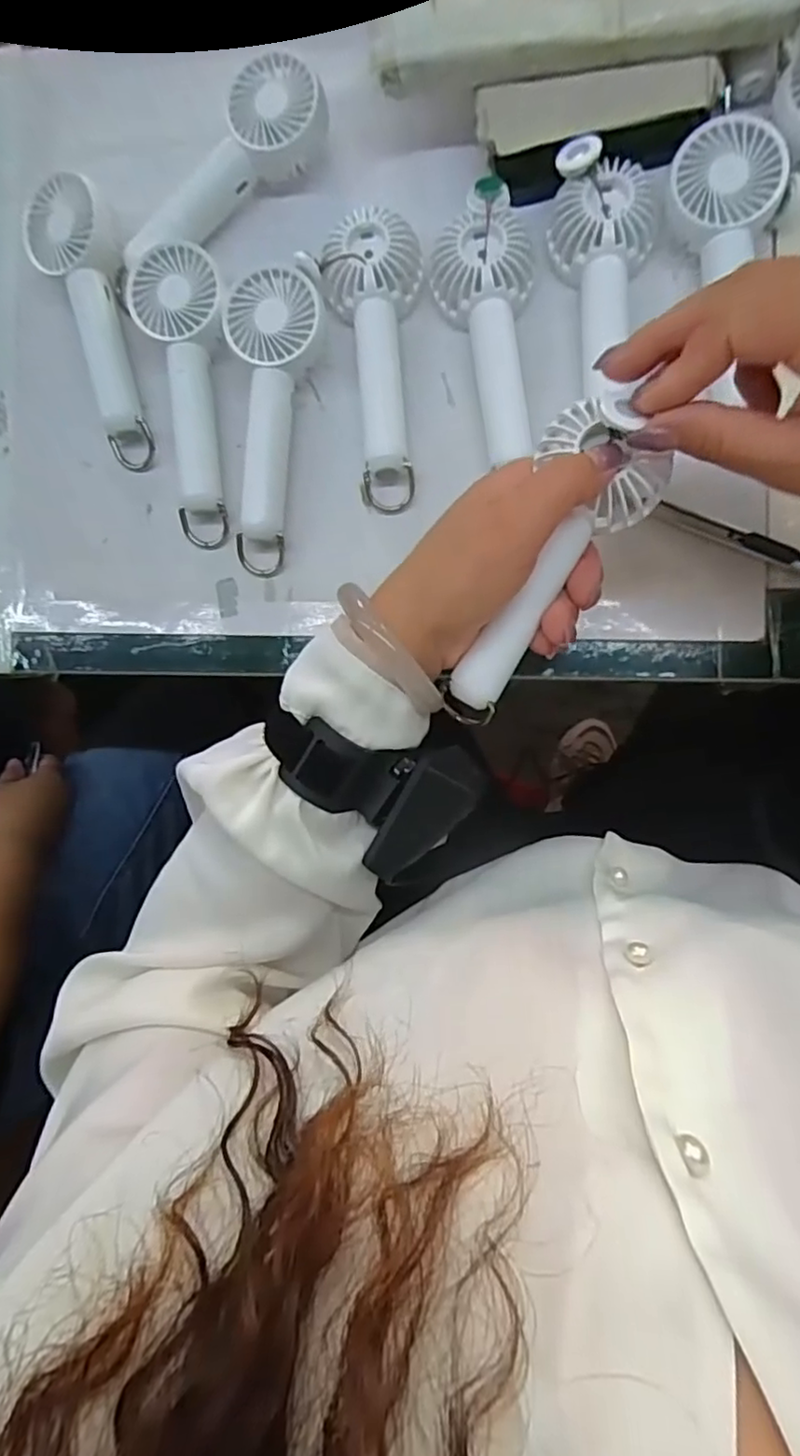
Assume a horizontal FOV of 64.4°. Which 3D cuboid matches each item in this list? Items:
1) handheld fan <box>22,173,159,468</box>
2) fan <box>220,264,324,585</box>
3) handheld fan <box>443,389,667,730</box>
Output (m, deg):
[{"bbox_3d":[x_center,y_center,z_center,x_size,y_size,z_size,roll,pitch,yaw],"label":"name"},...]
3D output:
[{"bbox_3d":[-0.180,-0.244,0.383,0.052,0.045,0.161,-17,86,7],"label":"handheld fan"},{"bbox_3d":[-0.073,-0.176,0.370,0.053,0.033,0.163,3,89,8],"label":"fan"},{"bbox_3d":[0.060,-0.065,0.283,0.050,0.031,0.139,32,109,8],"label":"handheld fan"}]

